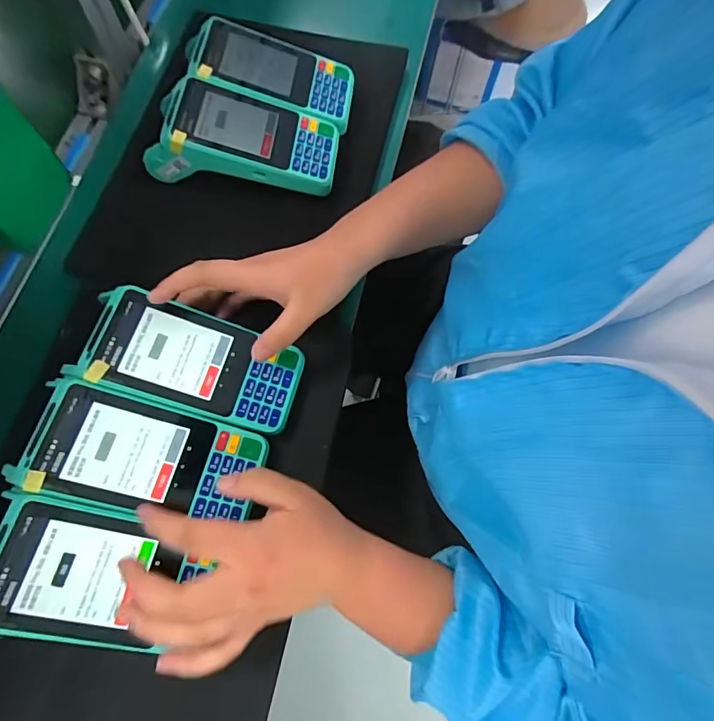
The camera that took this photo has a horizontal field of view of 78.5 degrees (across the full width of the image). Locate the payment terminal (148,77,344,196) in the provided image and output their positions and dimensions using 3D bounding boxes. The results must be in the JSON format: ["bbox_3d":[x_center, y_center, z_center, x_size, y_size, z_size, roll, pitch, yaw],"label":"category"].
[{"bbox_3d":[-0.103,-0.207,0.406,0.166,0.061,0.077,5,70,0],"label":"payment terminal"}]

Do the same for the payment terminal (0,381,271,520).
[{"bbox_3d":[-0.148,0.070,0.318,0.150,0.040,0.073,19,71,-14],"label":"payment terminal"}]

